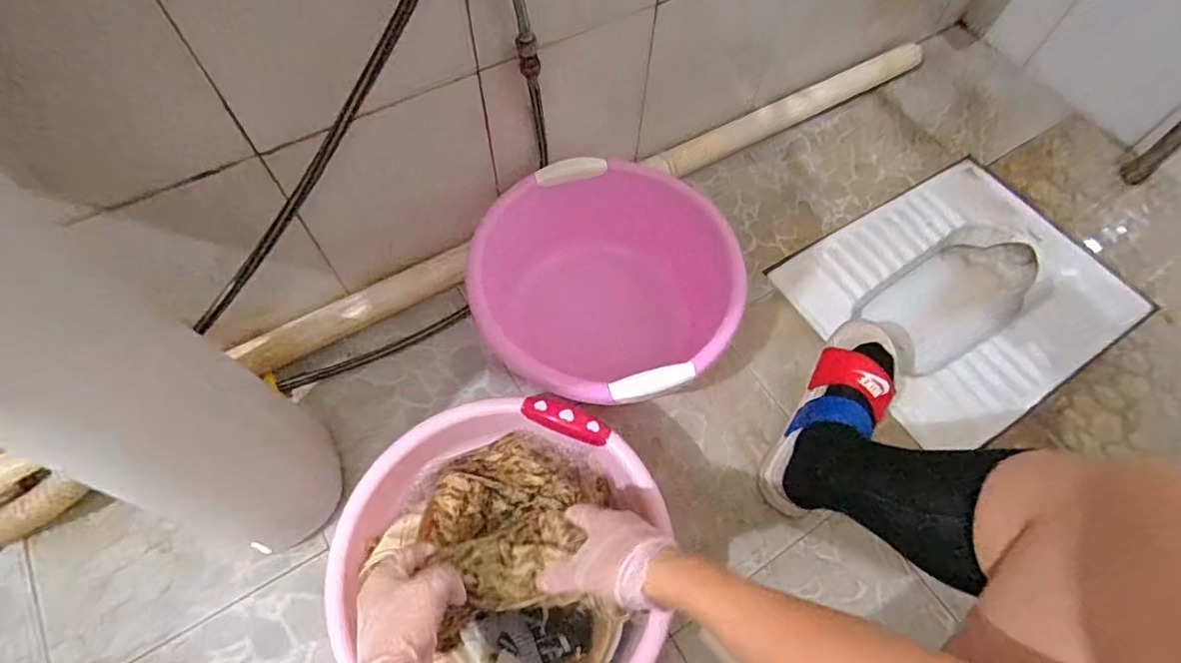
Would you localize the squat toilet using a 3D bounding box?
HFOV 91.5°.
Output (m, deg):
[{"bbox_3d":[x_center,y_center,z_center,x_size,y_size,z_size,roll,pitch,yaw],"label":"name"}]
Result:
[{"bbox_3d":[0.575,-0.015,0.982,0.467,0.208,0.373,-28,65,-16],"label":"squat toilet"}]

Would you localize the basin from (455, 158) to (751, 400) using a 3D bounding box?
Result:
[{"bbox_3d":[0.017,-0.043,0.798,0.323,0.190,0.334,1,64,-1],"label":"basin"}]

